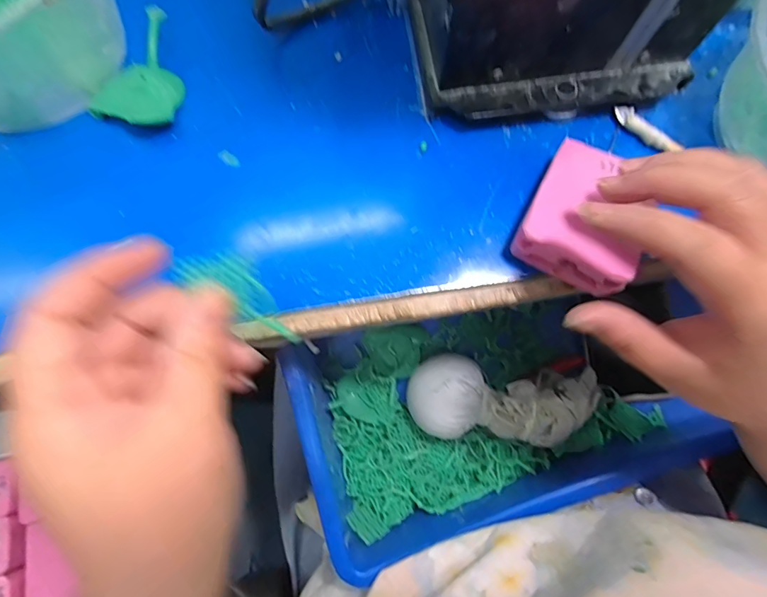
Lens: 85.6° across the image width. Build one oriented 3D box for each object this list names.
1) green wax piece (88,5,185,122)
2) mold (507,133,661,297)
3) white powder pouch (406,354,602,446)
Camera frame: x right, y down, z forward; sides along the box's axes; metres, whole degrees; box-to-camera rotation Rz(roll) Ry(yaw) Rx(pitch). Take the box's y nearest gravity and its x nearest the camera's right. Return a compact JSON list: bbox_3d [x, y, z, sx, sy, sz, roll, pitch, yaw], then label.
[{"bbox_3d":[-0.142,-0.138,0.252,0.046,0.019,0.071,18,76,4],"label":"green wax piece"},{"bbox_3d":[0.109,-0.046,0.222,0.057,0.024,0.074,26,76,6],"label":"mold"},{"bbox_3d":[0.096,0.081,0.330,0.150,0.040,0.059,5,75,0],"label":"white powder pouch"}]

